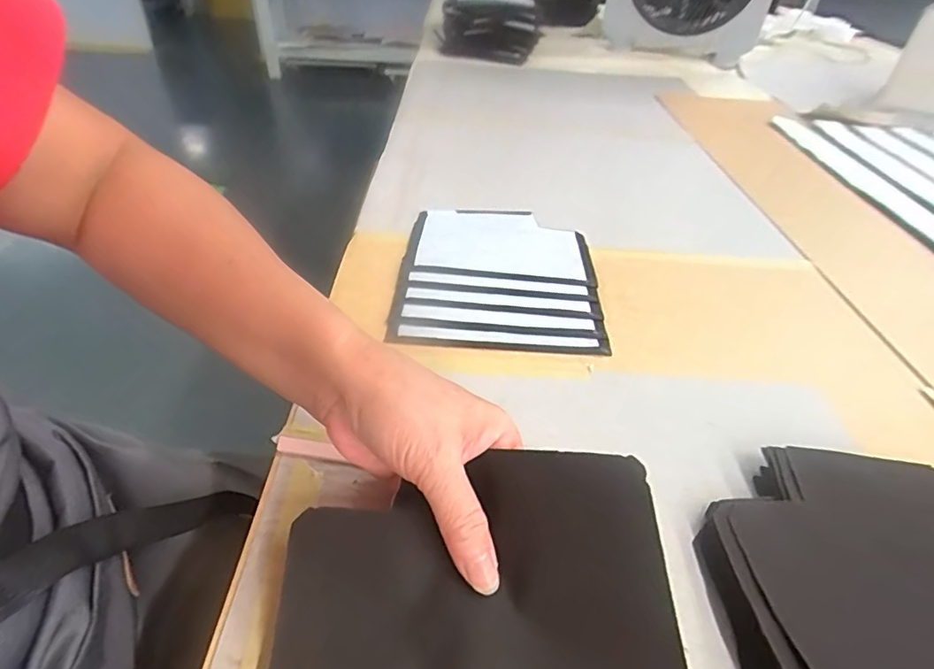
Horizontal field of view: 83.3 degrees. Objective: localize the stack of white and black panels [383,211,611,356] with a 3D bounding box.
[{"bbox_3d":[0.028,-0.059,0.477,0.172,0.015,0.208,4,40,-1],"label":"stack of white and black panels"}]

